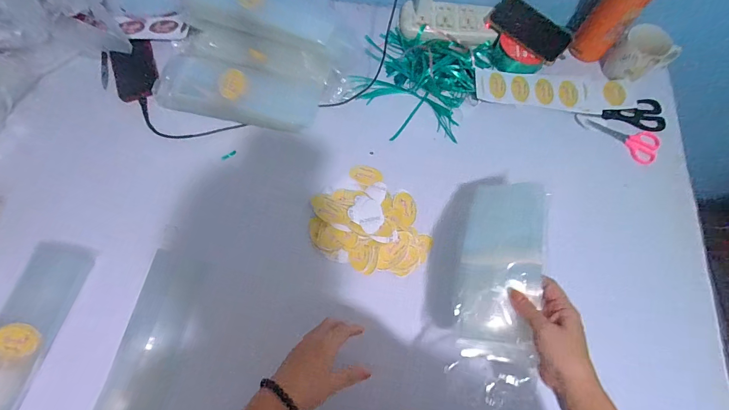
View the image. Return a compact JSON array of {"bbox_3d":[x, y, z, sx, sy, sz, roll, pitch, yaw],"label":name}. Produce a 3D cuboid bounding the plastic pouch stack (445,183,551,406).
[{"bbox_3d":[0.188,0.083,0.493,0.102,0.089,0.322,17,64,4],"label":"plastic pouch stack"}]

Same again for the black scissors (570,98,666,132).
[{"bbox_3d":[0.530,-0.178,0.728,0.174,0.018,0.074,-7,71,-5],"label":"black scissors"}]

